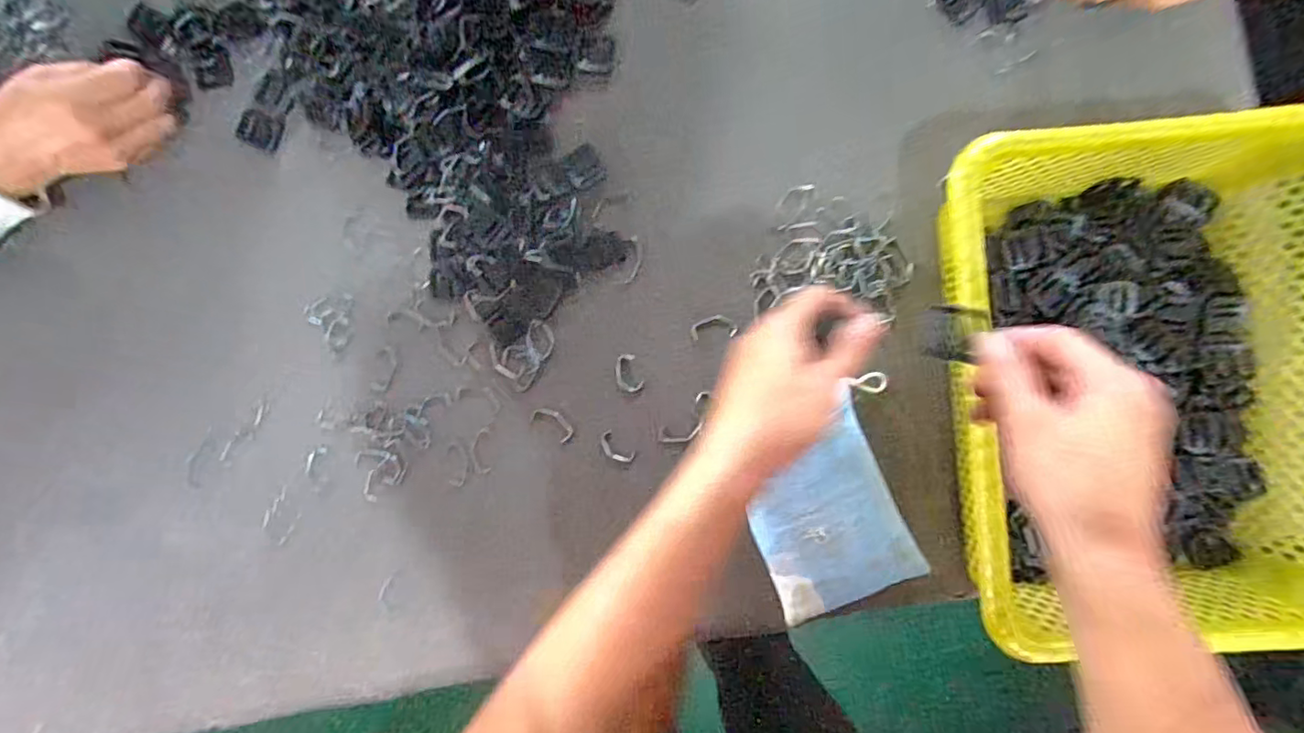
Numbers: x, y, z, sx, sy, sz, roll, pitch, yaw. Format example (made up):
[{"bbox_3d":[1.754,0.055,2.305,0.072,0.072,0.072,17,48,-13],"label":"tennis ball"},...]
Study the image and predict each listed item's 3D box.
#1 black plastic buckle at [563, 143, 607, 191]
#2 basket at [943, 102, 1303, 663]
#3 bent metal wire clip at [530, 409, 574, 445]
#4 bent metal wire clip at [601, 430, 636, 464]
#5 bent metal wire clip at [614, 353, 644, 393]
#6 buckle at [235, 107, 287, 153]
[{"bbox_3d":[-0.057,-0.167,0.475,0.031,0.004,0.033,-31,88,2],"label":"black plastic buckle"},{"bbox_3d":[0.342,0.013,0.409,0.248,0.083,0.348,-5,89,2],"label":"basket"},{"bbox_3d":[-0.083,0.048,0.474,0.038,0.004,0.019,36,93,4],"label":"bent metal wire clip"},{"bbox_3d":[-0.030,0.069,0.473,0.033,0.004,0.017,42,93,4],"label":"bent metal wire clip"},{"bbox_3d":[-0.020,0.006,0.474,0.020,0.004,0.033,-21,88,4],"label":"bent metal wire clip"},{"bbox_3d":[-0.345,-0.209,0.503,0.044,0.008,0.031,24,91,2],"label":"buckle"}]

